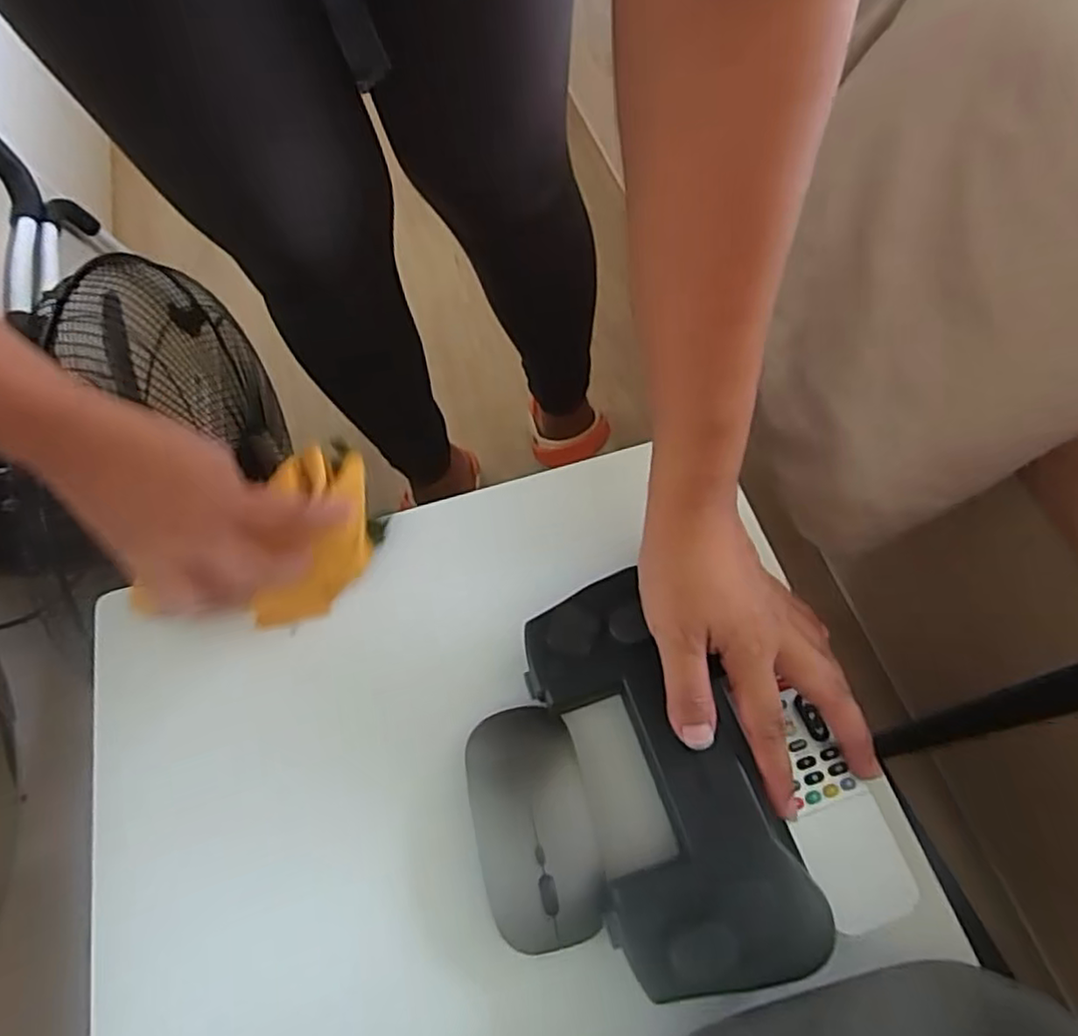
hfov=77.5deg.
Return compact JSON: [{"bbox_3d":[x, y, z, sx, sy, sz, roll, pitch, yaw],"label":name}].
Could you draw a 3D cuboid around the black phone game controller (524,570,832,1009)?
[{"bbox_3d":[0.054,0.120,0.318,0.086,0.032,0.183,-22,66,-9],"label":"black phone game controller"}]

